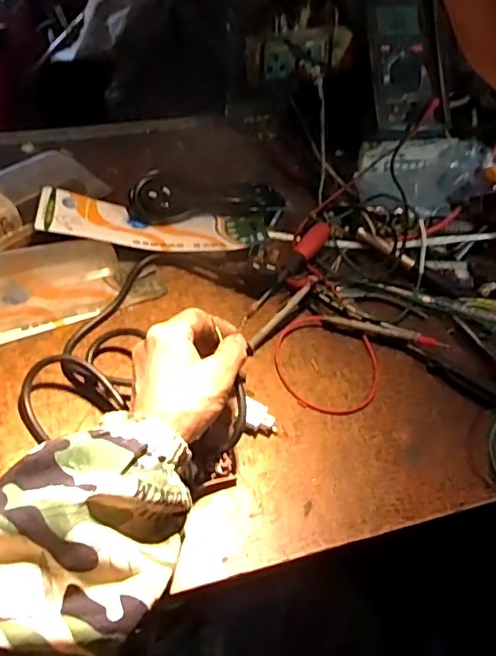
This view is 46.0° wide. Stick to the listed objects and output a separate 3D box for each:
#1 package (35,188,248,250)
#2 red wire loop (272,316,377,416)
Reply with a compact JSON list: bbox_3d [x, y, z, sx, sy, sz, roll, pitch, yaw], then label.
[{"bbox_3d":[-0.118,-0.114,0.644,0.213,0.013,0.090,6,38,-12],"label":"package"},{"bbox_3d":[0.075,0.036,0.566,0.107,0.008,0.102,4,50,-5],"label":"red wire loop"}]

